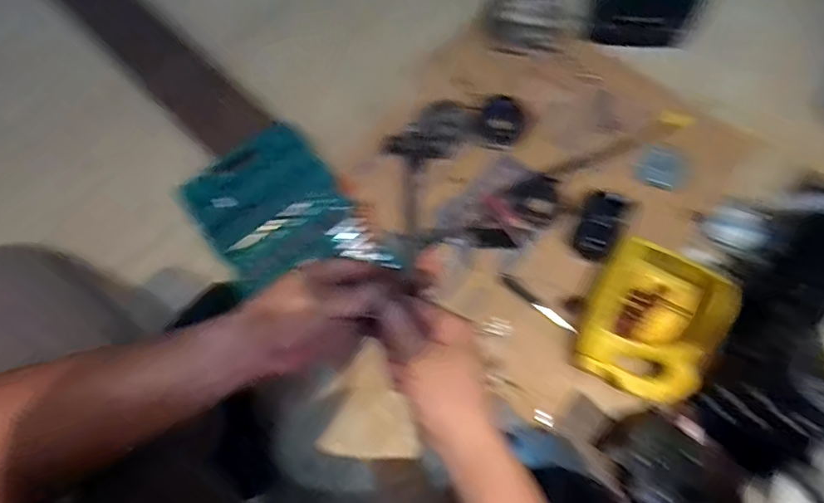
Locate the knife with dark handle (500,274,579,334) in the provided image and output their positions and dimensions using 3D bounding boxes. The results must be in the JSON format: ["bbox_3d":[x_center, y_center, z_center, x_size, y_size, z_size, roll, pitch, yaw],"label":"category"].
[{"bbox_3d":[0.211,0.089,0.795,0.150,0.007,0.015,39,74,13],"label":"knife with dark handle"}]

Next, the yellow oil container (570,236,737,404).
[{"bbox_3d":[0.368,0.109,0.735,0.179,0.088,0.220,24,72,9],"label":"yellow oil container"}]

